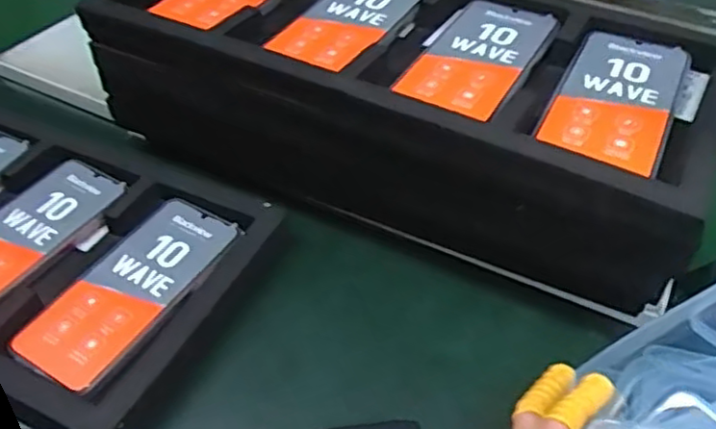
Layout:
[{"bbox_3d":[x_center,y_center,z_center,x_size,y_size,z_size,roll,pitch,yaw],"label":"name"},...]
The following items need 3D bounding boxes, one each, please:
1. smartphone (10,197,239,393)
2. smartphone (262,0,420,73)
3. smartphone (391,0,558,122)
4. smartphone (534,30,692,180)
[{"bbox_3d":[-0.170,0.053,0.500,0.075,0.012,0.168,24,49,22],"label":"smartphone"},{"bbox_3d":[-0.005,-0.164,0.554,0.075,0.011,0.154,22,48,20],"label":"smartphone"},{"bbox_3d":[0.092,-0.123,0.512,0.076,0.008,0.159,22,49,21],"label":"smartphone"},{"bbox_3d":[0.184,-0.084,0.472,0.075,0.005,0.163,21,48,20],"label":"smartphone"}]

